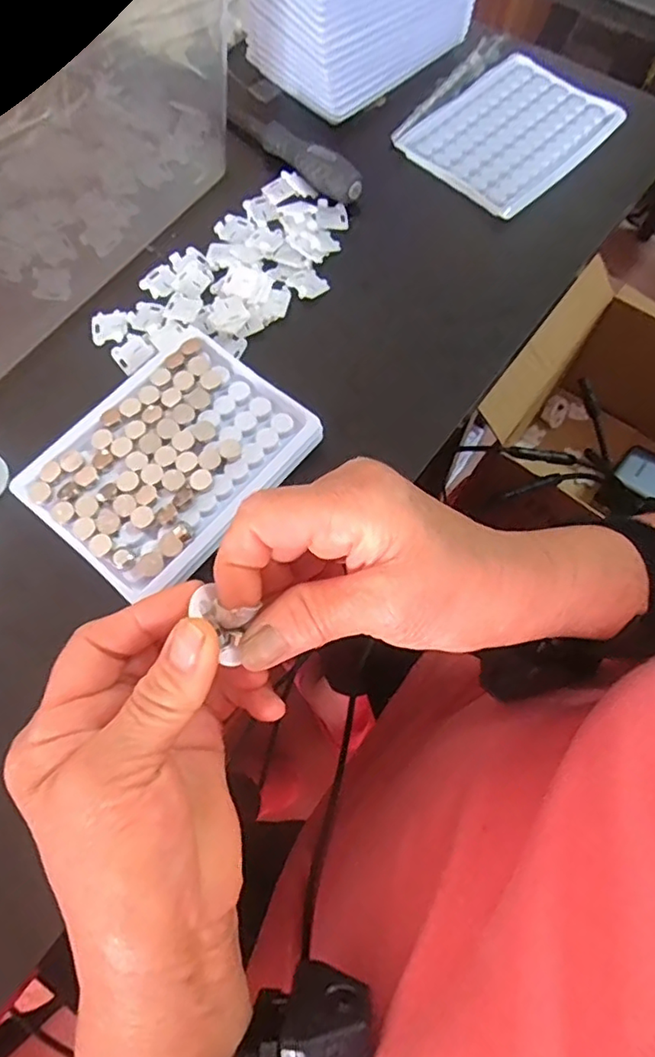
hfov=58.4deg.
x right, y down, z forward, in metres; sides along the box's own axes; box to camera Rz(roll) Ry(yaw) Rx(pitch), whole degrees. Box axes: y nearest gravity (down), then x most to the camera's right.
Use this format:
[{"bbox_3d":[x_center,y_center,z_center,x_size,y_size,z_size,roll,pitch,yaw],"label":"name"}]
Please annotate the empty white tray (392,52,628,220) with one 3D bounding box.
[{"bbox_3d":[0.121,-0.266,0.390,0.123,0.007,0.098,-42,74,-14],"label":"empty white tray"}]

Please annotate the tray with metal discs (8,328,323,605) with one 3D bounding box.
[{"bbox_3d":[-0.081,-0.036,0.304,0.099,0.020,0.128,37,74,13],"label":"tray with metal discs"}]

